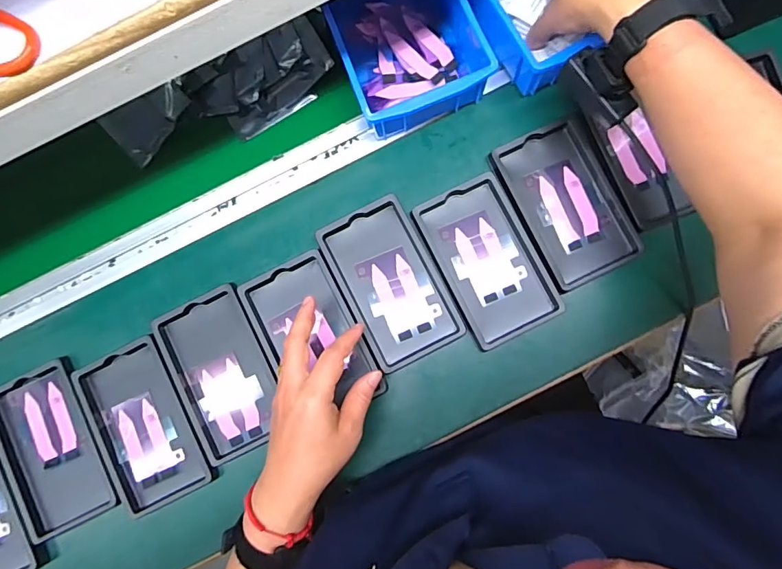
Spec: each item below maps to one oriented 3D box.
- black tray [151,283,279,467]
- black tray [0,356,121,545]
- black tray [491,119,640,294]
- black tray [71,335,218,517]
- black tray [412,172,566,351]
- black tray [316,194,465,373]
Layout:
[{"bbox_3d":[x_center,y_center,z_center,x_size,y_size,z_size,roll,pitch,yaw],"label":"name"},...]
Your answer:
[{"bbox_3d":[-0.169,0.089,0.471,0.094,0.014,0.159,-25,82,1],"label":"black tray"},{"bbox_3d":[-0.346,0.167,0.471,0.095,0.013,0.159,-26,82,1],"label":"black tray"},{"bbox_3d":[0.179,-0.082,0.474,0.097,0.017,0.155,-26,82,1],"label":"black tray"},{"bbox_3d":[-0.250,0.142,0.470,0.097,0.012,0.158,-28,82,1],"label":"black tray"},{"bbox_3d":[0.098,-0.024,0.470,0.093,0.014,0.158,-26,82,1],"label":"black tray"},{"bbox_3d":[-0.001,-0.001,0.471,0.093,0.018,0.158,-27,82,1],"label":"black tray"}]

